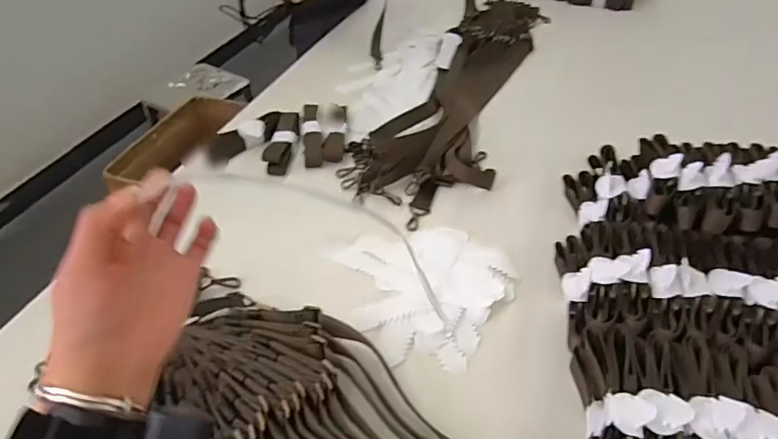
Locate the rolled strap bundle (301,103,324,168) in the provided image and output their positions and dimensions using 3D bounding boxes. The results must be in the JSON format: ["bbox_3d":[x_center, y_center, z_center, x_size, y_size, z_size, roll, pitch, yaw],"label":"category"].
[{"bbox_3d":[-0.163,-0.183,1.064,0.040,0.030,0.193,-7,43,-6],"label":"rolled strap bundle"}]

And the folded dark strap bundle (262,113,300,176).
[{"bbox_3d":[-0.218,-0.166,1.043,0.057,0.038,0.192,2,43,4],"label":"folded dark strap bundle"}]

